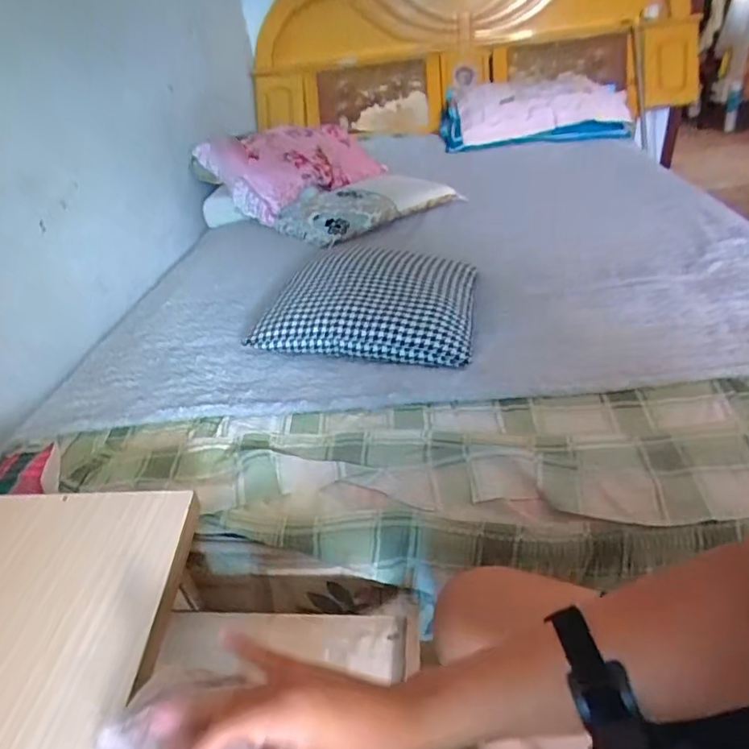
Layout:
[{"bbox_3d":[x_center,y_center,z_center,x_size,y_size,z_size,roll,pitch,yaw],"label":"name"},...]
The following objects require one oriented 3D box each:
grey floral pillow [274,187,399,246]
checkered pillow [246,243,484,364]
[{"bbox_3d":[-0.137,-0.506,1.634,0.342,0.071,0.307,23,45,37],"label":"grey floral pillow"},{"bbox_3d":[0.011,-0.159,1.016,0.388,0.086,0.372,5,37,18],"label":"checkered pillow"}]

